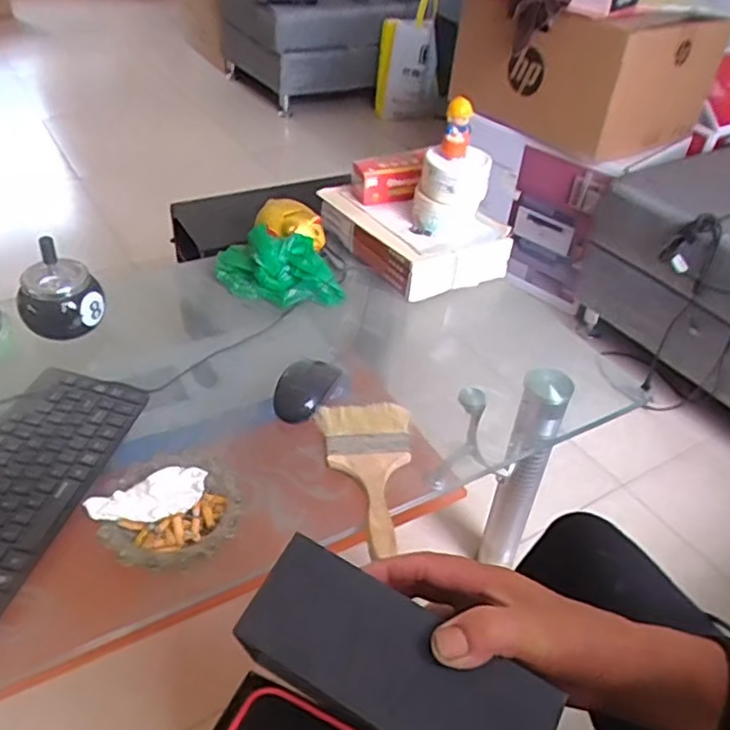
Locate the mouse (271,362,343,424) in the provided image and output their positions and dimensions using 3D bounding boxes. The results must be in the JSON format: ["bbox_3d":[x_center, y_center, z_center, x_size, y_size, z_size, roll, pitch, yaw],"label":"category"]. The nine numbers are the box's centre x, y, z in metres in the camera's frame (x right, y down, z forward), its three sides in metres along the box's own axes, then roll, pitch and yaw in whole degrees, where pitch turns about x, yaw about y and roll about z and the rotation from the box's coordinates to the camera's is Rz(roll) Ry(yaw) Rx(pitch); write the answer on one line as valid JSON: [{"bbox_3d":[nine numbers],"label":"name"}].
[{"bbox_3d":[-0.073,0.025,0.762,0.062,0.033,0.085,16,41,12],"label":"mouse"}]

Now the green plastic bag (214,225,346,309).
[{"bbox_3d":[-0.124,-0.139,0.920,0.189,0.095,0.077,9,40,4],"label":"green plastic bag"}]

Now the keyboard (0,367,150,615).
[{"bbox_3d":[-0.338,0.112,0.625,0.126,0.018,0.297,11,40,6],"label":"keyboard"}]

